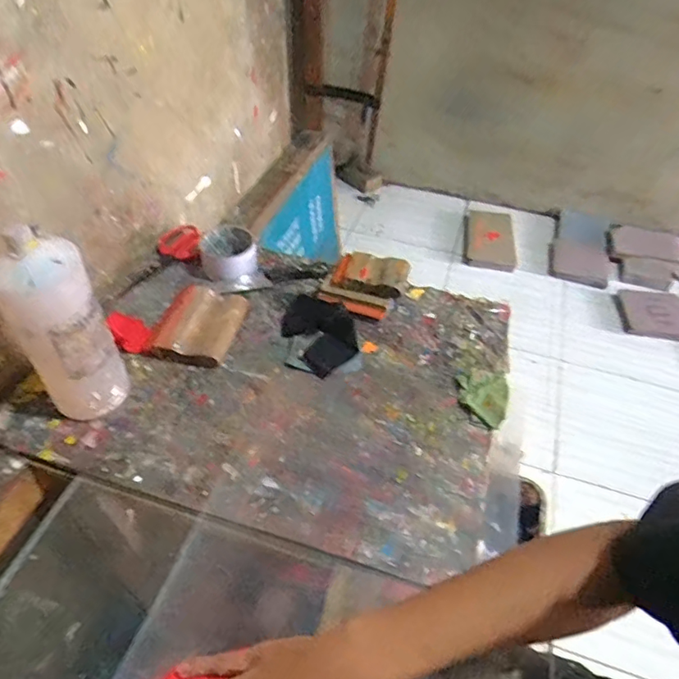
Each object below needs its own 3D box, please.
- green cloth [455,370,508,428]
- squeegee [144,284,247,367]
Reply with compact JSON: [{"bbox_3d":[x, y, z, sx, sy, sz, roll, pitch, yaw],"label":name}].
[{"bbox_3d":[0.179,0.069,0.639,0.062,0.014,0.079,17,49,10],"label":"green cloth"},{"bbox_3d":[-0.191,-0.021,0.685,0.105,0.028,0.120,14,49,8],"label":"squeegee"}]

